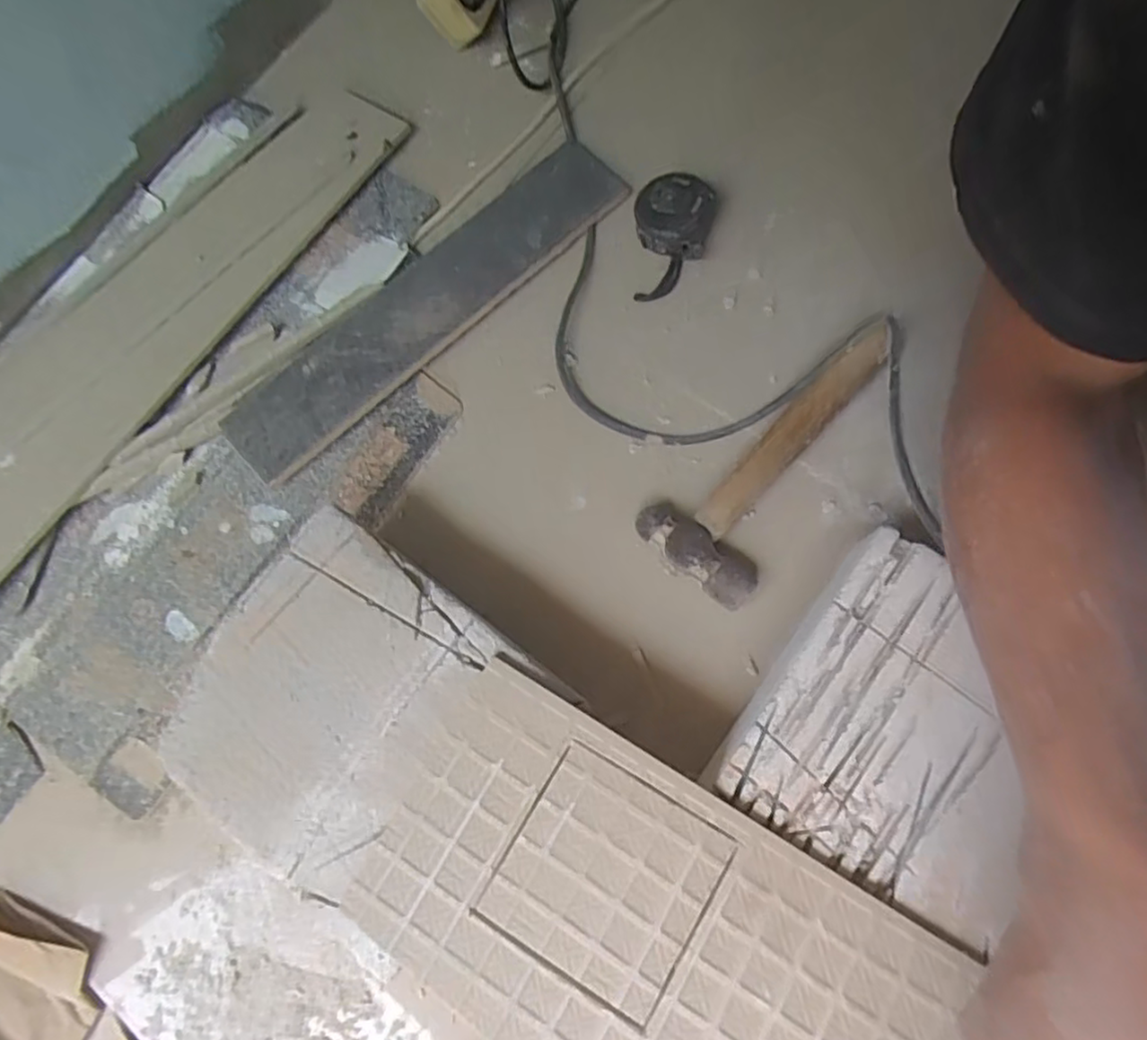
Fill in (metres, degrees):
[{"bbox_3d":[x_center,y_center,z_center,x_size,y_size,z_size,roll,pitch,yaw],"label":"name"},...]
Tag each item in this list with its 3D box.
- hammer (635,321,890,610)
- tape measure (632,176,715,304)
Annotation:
[{"bbox_3d":[0.162,-0.047,0.509,0.091,0.027,0.242,43,82,14],"label":"hammer"},{"bbox_3d":[0.081,-0.238,0.560,0.066,0.034,0.109,11,77,5],"label":"tape measure"}]

